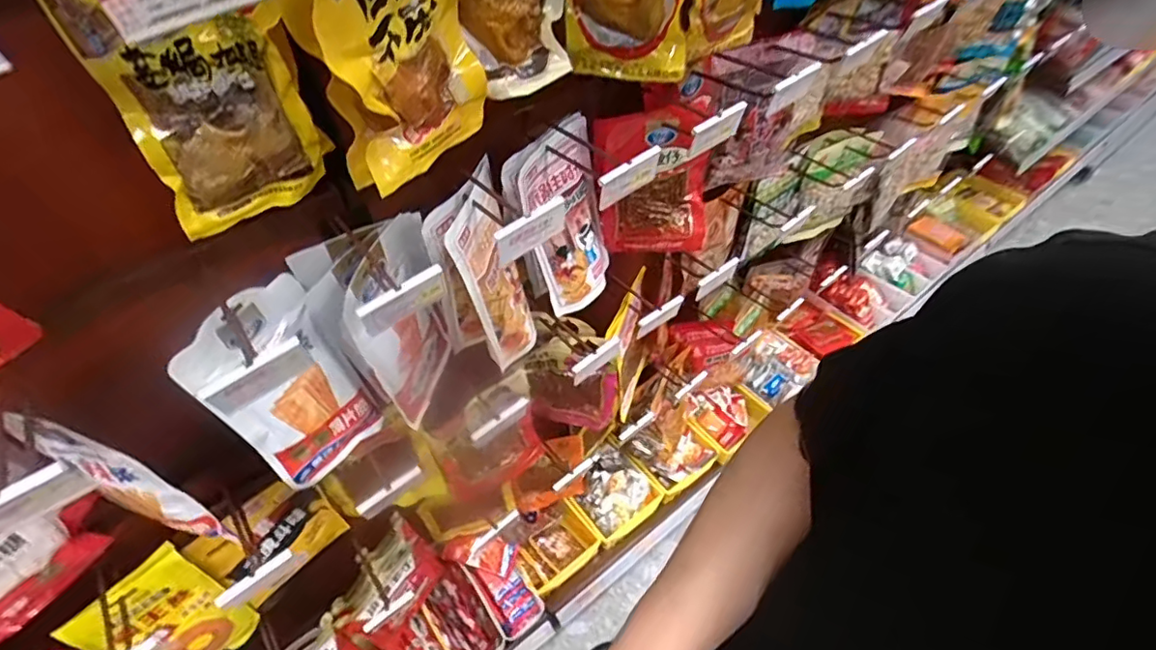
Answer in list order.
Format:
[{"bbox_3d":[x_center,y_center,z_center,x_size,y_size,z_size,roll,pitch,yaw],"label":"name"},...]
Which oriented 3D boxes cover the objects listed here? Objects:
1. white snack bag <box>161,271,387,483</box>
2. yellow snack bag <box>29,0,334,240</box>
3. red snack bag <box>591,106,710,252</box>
[{"bbox_3d":[-0.322,0.075,0.647,0.018,0.248,0.140,20,51,34],"label":"white snack bag"},{"bbox_3d":[-0.301,-0.182,0.472,0.131,0.201,0.053,-19,53,-14],"label":"yellow snack bag"},{"bbox_3d":[0.107,-0.197,0.802,0.166,0.218,0.058,-9,51,-6],"label":"red snack bag"}]

